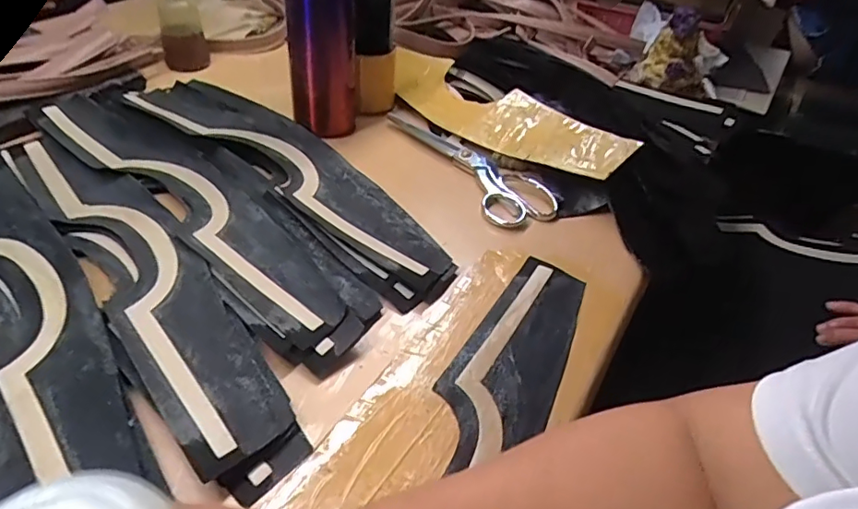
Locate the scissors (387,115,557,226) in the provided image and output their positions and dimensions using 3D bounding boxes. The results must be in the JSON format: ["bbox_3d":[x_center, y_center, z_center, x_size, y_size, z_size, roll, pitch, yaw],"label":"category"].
[{"bbox_3d":[0.048,-0.104,0.608,0.075,0.015,0.232,-20,50,-25],"label":"scissors"}]

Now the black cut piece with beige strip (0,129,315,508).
[{"bbox_3d":[-0.243,0.002,0.447,0.083,0.008,0.457,-29,54,-32],"label":"black cut piece with beige strip"}]

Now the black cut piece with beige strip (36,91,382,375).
[{"bbox_3d":[-0.218,-0.058,0.516,0.460,0.010,0.102,35,51,26],"label":"black cut piece with beige strip"}]

